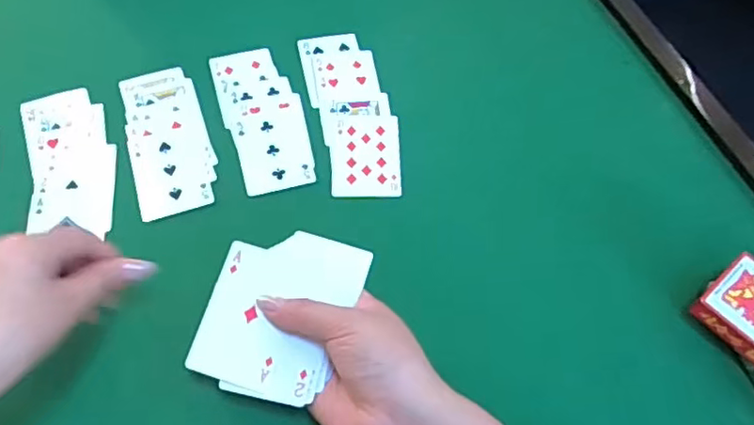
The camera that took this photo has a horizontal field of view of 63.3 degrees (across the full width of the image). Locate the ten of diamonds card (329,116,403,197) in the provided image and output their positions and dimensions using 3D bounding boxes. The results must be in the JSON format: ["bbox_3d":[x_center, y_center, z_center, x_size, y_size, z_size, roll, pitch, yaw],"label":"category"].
[{"bbox_3d":[-0.010,-0.049,0.523,0.058,0.005,0.083,-2,57,0],"label":"ten of diamonds card"}]

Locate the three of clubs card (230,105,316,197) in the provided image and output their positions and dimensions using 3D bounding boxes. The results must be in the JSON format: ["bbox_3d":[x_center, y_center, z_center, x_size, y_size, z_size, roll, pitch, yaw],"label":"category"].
[{"bbox_3d":[-0.088,-0.056,0.523,0.060,0.004,0.088,-15,58,-8],"label":"three of clubs card"}]

